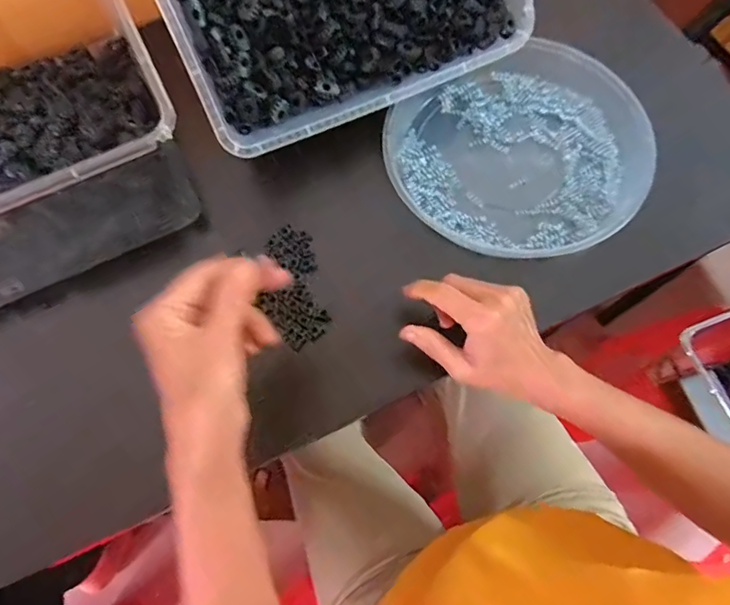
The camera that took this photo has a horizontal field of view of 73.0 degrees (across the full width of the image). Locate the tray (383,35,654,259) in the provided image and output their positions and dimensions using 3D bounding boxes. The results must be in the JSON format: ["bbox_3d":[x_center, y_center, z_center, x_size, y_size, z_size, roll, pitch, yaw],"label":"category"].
[{"bbox_3d":[0.143,-0.138,0.458,0.232,0.036,0.212,0,70,1],"label":"tray"}]

